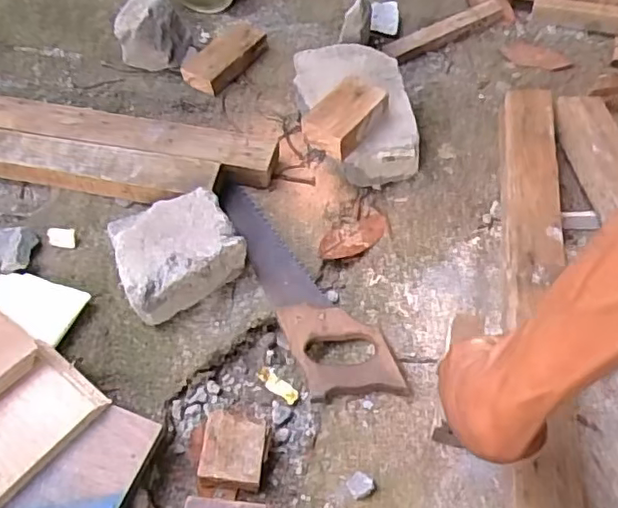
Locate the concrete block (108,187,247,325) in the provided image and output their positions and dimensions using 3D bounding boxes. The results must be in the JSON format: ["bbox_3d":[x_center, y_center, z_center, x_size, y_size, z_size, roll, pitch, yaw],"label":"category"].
[{"bbox_3d":[-0.153,-0.004,0.691,0.135,0.072,0.118,-30,62,-18],"label":"concrete block"}]

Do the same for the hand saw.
[{"bbox_3d":[-0.009,0.026,0.693,0.091,0.018,0.328,-22,60,-13],"label":"hand saw"}]

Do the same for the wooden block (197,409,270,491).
[{"bbox_3d":[-0.073,0.197,0.615,0.063,0.039,0.069,6,58,4],"label":"wooden block"}]

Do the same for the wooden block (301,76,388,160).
[{"bbox_3d":[0.046,-0.169,0.728,0.062,0.039,0.100,35,63,20],"label":"wooden block"}]

